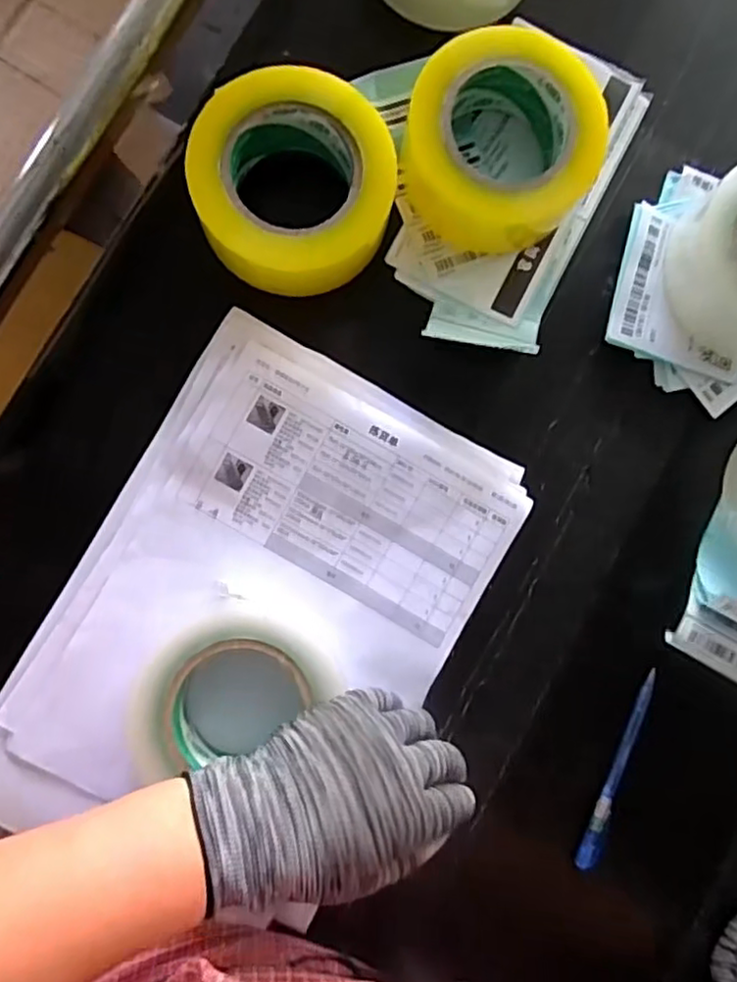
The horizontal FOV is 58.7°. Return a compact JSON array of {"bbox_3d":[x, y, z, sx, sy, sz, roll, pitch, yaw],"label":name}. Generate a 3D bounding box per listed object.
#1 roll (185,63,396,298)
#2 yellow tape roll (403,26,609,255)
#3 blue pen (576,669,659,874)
[{"bbox_3d":[-0.047,-0.186,0.404,0.118,0.053,0.113,0,88,-8],"label":"roll"},{"bbox_3d":[0.085,-0.222,0.420,0.114,0.051,0.114,0,88,-8],"label":"yellow tape roll"},{"bbox_3d":[0.163,0.183,0.432,0.013,0.016,0.132,22,85,-6],"label":"blue pen"}]

